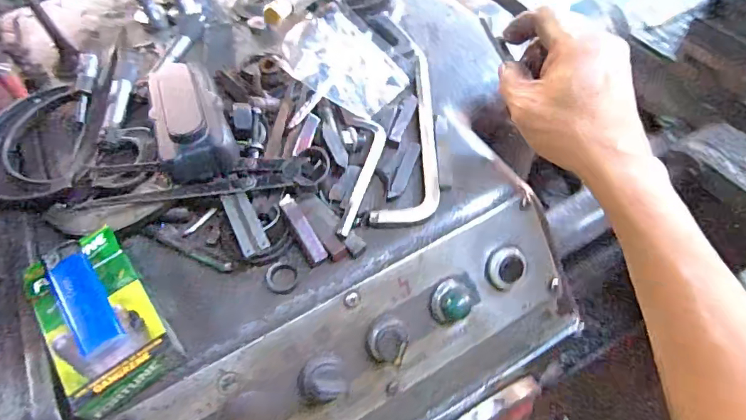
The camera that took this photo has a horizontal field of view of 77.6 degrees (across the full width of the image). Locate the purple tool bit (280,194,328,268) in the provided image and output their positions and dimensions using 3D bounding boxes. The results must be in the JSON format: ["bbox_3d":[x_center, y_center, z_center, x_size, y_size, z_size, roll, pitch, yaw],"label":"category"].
[{"bbox_3d":[-0.047,0.014,0.307,0.014,0.017,0.050,-28,59,-15],"label":"purple tool bit"}]

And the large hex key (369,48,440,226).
[{"bbox_3d":[0.036,-0.064,0.362,0.041,0.011,0.188,7,56,7],"label":"large hex key"}]

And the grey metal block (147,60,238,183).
[{"bbox_3d":[-0.127,-0.065,0.323,0.045,0.020,0.101,-20,57,-11],"label":"grey metal block"}]

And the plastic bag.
[{"bbox_3d":[-0.022,-0.124,0.388,0.099,0.015,0.079,39,61,5],"label":"plastic bag"}]

